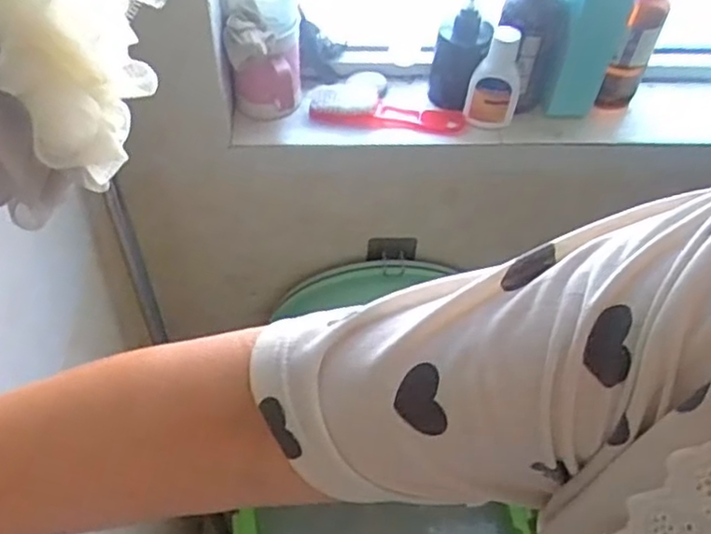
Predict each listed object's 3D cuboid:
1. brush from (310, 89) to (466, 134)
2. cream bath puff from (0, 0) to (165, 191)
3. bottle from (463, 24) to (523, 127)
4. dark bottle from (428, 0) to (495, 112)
[{"bbox_3d":[0.039,-0.199,0.854,0.192,0.028,0.047,6,53,2],"label":"brush"},{"bbox_3d":[-0.177,-0.136,0.426,0.095,0.125,0.107,-31,60,-23],"label":"cream bath puff"},{"bbox_3d":[0.165,-0.218,0.797,0.062,0.118,0.036,9,53,4],"label":"bottle"},{"bbox_3d":[0.125,-0.255,0.829,0.063,0.117,0.071,7,53,3],"label":"dark bottle"}]

